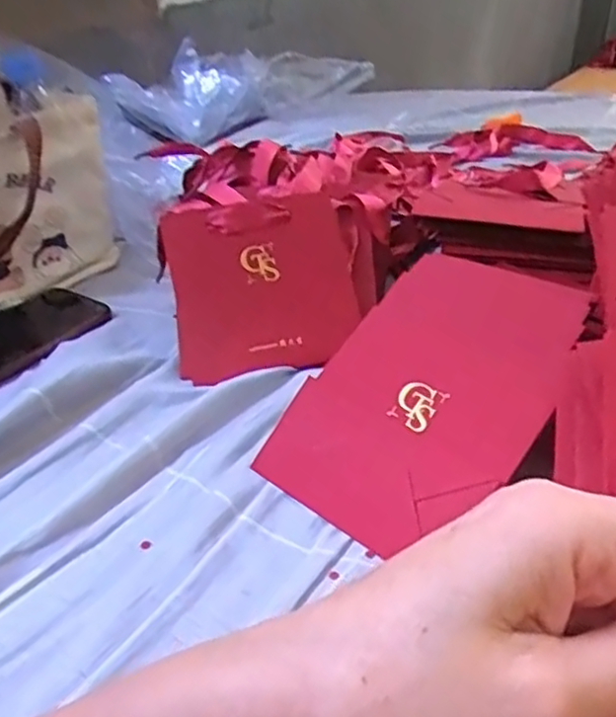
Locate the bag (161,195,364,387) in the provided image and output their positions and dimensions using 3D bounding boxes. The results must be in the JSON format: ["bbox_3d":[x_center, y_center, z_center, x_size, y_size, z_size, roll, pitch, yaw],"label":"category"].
[{"bbox_3d":[-0.032,-0.056,0.539,0.145,0.138,0.026,-6,-9,-19],"label":"bag"}]

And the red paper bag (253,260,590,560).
[{"bbox_3d":[0.081,0.015,0.436,0.138,0.026,0.218,24,61,28],"label":"red paper bag"}]

